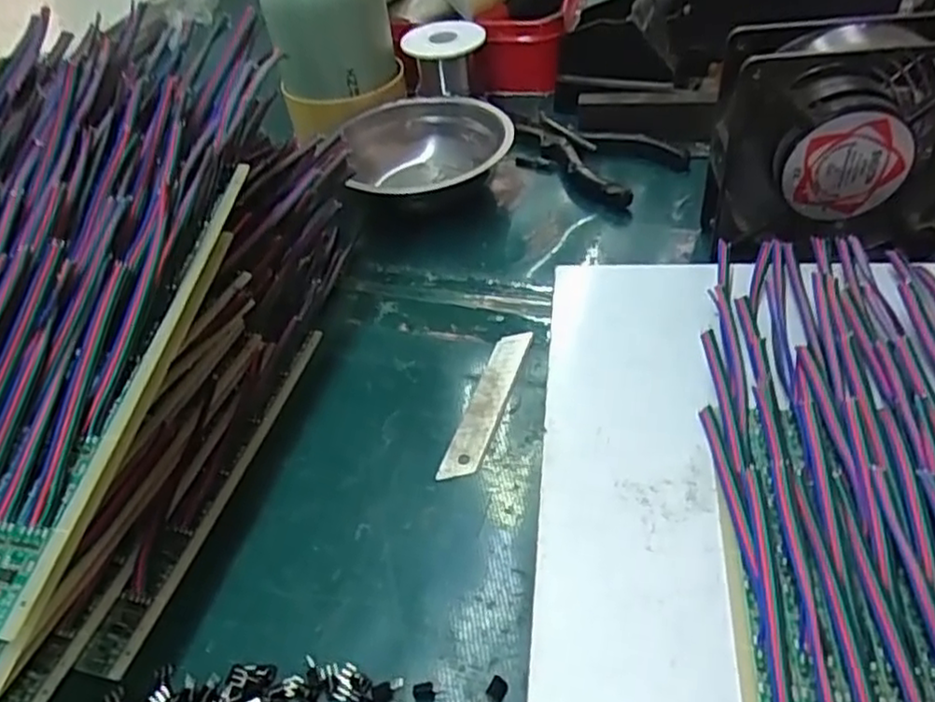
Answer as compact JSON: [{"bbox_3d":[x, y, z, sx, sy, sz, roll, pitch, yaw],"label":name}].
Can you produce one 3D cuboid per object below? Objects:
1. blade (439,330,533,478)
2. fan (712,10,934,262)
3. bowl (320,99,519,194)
[{"bbox_3d":[0.011,0.023,0.348,0.016,0.004,0.096,10,46,18],"label":"blade"},{"bbox_3d":[0.195,-0.110,0.370,0.122,0.115,0.052,-3,44,6],"label":"fan"},{"bbox_3d":[-0.029,-0.131,0.486,0.117,0.044,0.114,-4,44,4],"label":"bowl"}]

